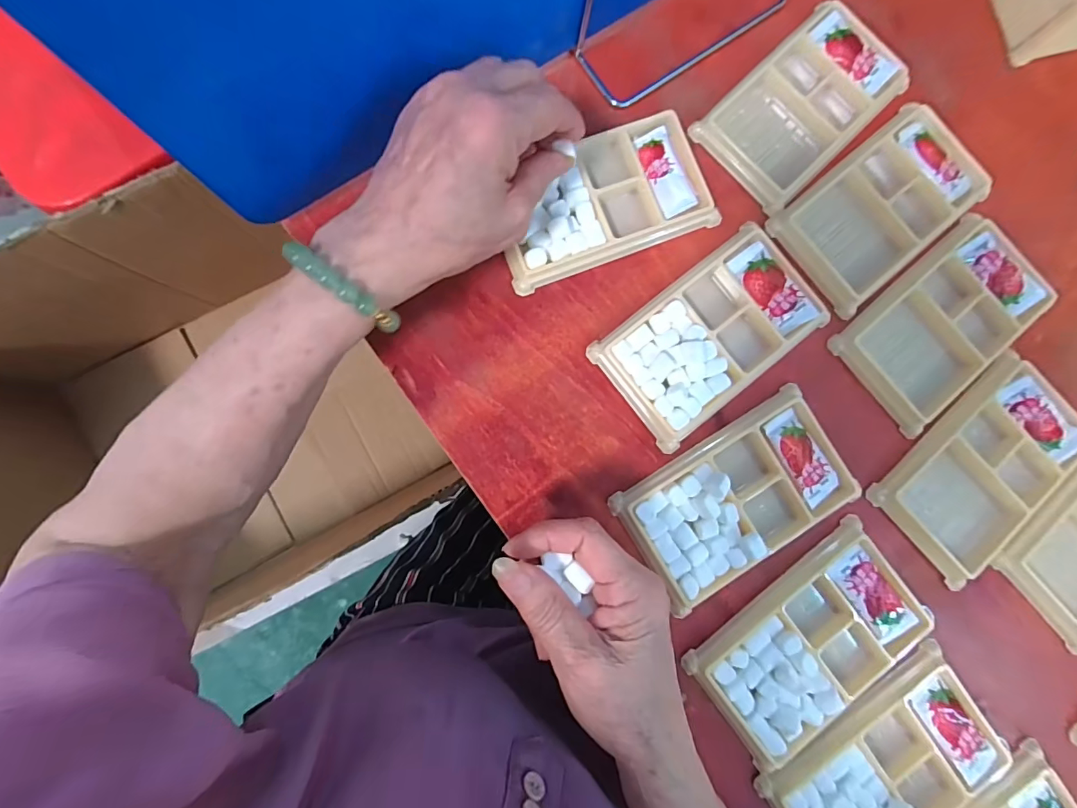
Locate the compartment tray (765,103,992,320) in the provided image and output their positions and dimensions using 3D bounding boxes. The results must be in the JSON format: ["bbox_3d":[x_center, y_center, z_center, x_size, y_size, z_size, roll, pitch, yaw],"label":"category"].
[{"bbox_3d":[0.222,-0.127,0.304,0.129,0.009,0.078,-39,87,-6],"label":"compartment tray"}]

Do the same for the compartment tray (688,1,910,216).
[{"bbox_3d":[0.172,-0.195,0.307,0.129,0.010,0.076,-44,88,-6],"label":"compartment tray"}]

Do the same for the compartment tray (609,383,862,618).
[{"bbox_3d":[0.119,0.055,0.279,0.132,0.016,0.075,-31,87,-5],"label":"compartment tray"}]

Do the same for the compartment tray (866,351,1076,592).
[{"bbox_3d":[0.277,0.040,0.295,0.128,0.018,0.075,-42,88,-6],"label":"compartment tray"}]

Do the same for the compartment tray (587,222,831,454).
[{"bbox_3d":[0.105,-0.042,0.289,0.130,0.015,0.075,-37,87,-6],"label":"compartment tray"}]

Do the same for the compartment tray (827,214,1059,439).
[{"bbox_3d":[0.259,-0.051,0.299,0.127,0.013,0.076,-39,87,-6],"label":"compartment tray"}]

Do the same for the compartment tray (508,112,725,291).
[{"bbox_3d":[0.037,-0.127,0.294,0.132,0.014,0.077,-21,86,-5],"label":"compartment tray"}]

